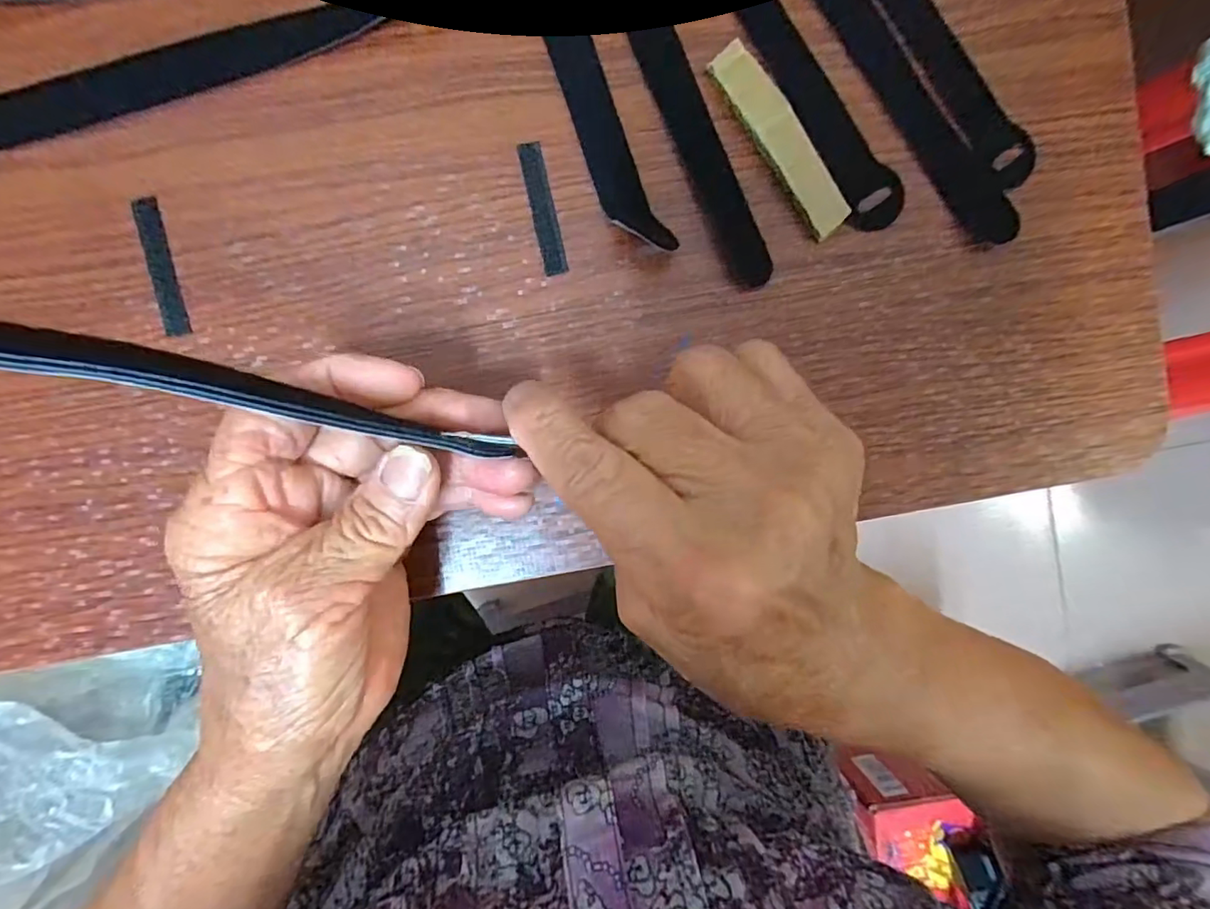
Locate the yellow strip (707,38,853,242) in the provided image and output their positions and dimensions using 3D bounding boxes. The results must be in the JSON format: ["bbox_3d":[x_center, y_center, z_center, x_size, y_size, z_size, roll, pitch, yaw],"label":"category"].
[{"bbox_3d":[0.074,-0.132,0.231,0.020,0.007,0.085,-36,95,-1],"label":"yellow strip"}]

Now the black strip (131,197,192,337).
[{"bbox_3d":[-0.178,-0.075,0.219,0.010,0.004,0.055,-12,94,-3],"label":"black strip"}]

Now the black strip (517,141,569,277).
[{"bbox_3d":[-0.026,-0.103,0.229,0.010,0.004,0.054,-13,94,-3],"label":"black strip"}]

